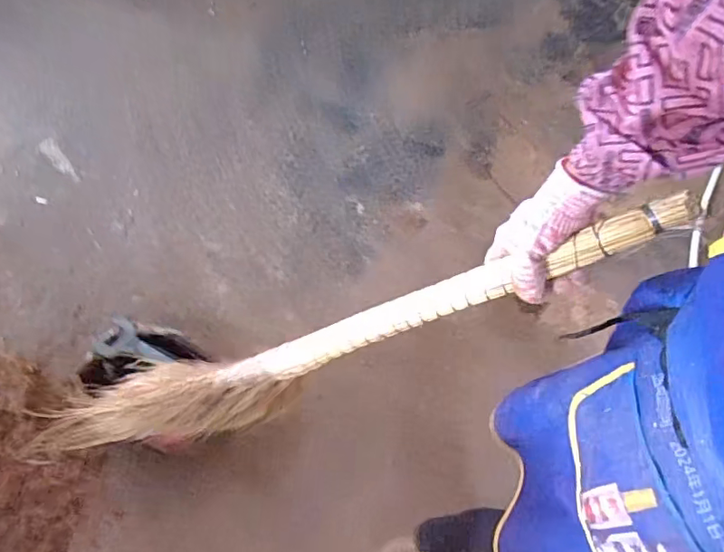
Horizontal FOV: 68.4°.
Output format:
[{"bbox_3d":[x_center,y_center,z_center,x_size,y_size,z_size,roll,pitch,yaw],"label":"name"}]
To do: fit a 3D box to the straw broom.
[{"bbox_3d":[-0.014,0.073,0.643,0.730,0.166,0.075,-23,62,26],"label":"straw broom"}]

